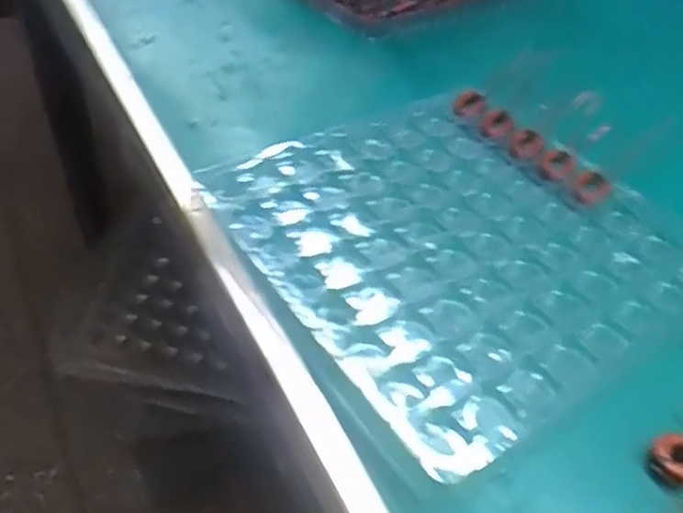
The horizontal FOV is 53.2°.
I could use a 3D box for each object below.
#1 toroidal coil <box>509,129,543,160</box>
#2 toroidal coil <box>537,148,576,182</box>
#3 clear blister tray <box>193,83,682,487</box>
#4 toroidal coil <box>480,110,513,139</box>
[{"bbox_3d":[0.156,-0.096,0.573,0.025,0.012,0.032,12,45,9],"label":"toroidal coil"},{"bbox_3d":[0.171,-0.072,0.544,0.026,0.014,0.027,19,47,15],"label":"toroidal coil"},{"bbox_3d":[0.078,-0.019,0.489,0.283,0.020,0.287,-24,51,-27],"label":"clear blister tray"},{"bbox_3d":[0.134,-0.115,0.588,0.025,0.008,0.032,11,45,7],"label":"toroidal coil"}]

